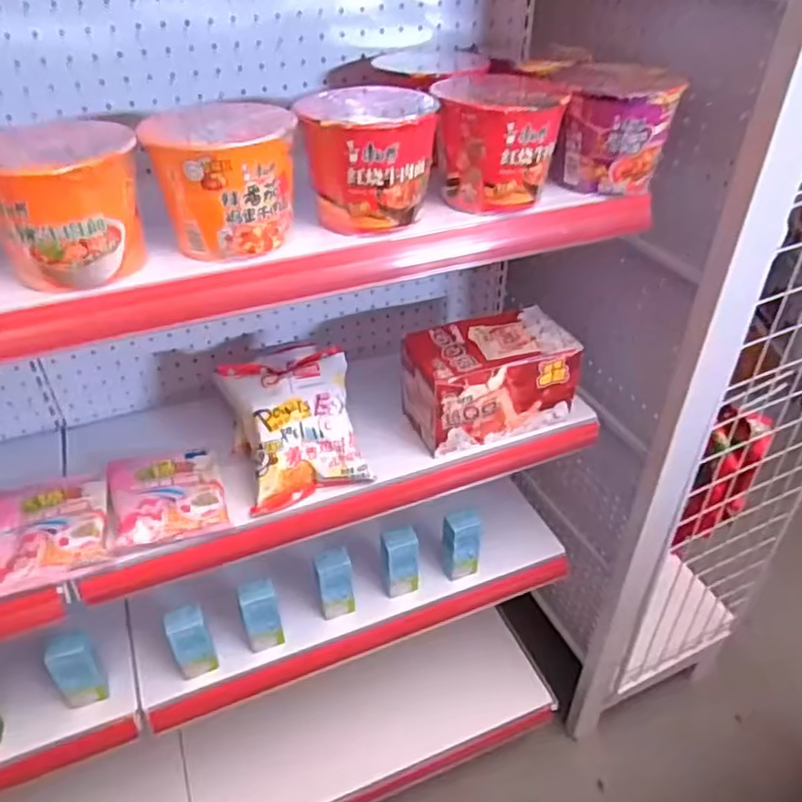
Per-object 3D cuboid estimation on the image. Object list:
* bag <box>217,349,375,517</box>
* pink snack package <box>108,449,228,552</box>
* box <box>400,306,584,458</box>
[{"bbox_3d":[-0.126,0.030,0.808,0.149,0.181,0.060,-13,-1,-14],"label":"bag"},{"bbox_3d":[-0.281,0.110,0.796,0.126,0.020,0.148,-14,41,-16],"label":"pink snack package"},{"bbox_3d":[0.113,-0.030,0.885,0.206,0.121,0.113,-14,41,-17],"label":"box"}]

